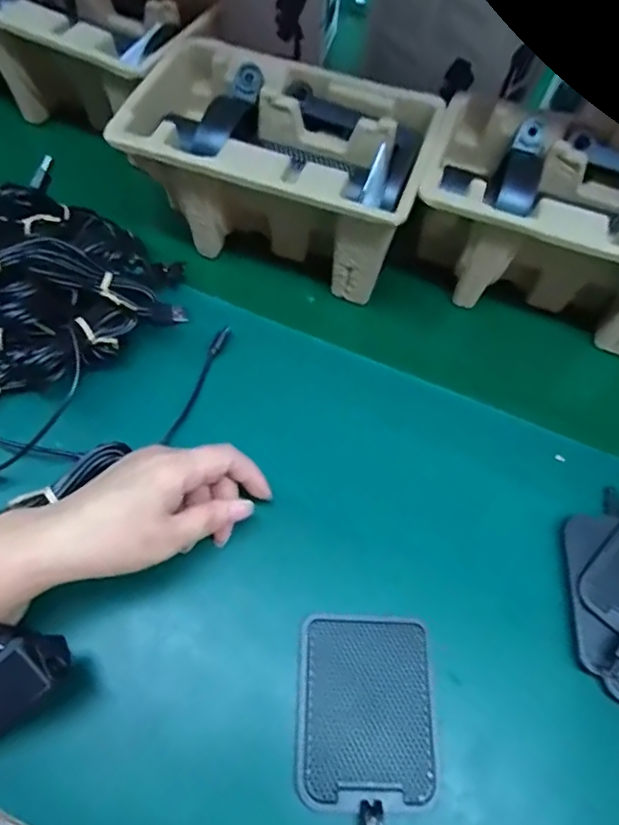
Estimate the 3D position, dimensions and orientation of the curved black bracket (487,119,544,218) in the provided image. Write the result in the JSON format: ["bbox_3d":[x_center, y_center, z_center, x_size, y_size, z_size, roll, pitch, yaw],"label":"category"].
[{"bbox_3d":[0.161,-0.186,0.421,0.032,0.020,0.099,20,62,8],"label":"curved black bracket"}]

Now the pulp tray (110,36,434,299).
[{"bbox_3d":[-0.024,-0.195,0.448,0.222,0.105,0.149,14,61,5],"label":"pulp tray"}]

